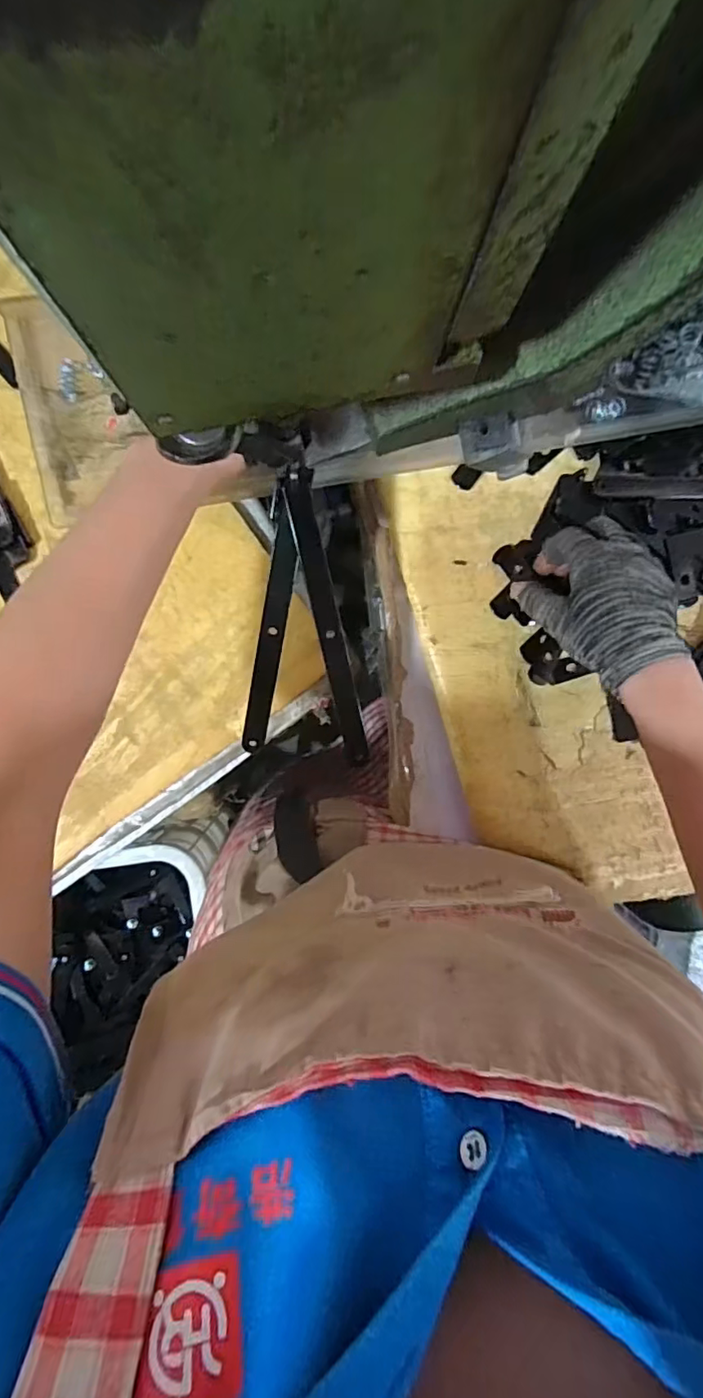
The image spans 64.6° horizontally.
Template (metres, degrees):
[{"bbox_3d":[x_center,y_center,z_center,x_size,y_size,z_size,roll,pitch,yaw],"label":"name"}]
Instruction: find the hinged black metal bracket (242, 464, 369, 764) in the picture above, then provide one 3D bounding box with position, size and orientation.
[{"bbox_3d":[-0.031,-0.049,0.389,0.090,0.010,0.205,7,116,7],"label":"hinged black metal bracket"}]

